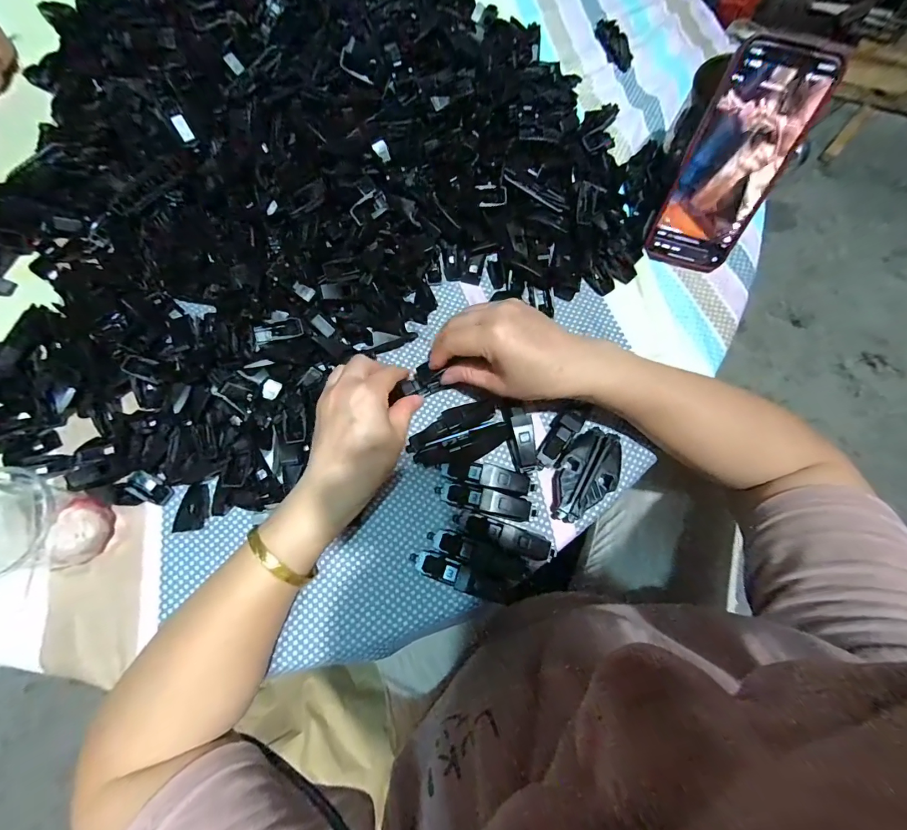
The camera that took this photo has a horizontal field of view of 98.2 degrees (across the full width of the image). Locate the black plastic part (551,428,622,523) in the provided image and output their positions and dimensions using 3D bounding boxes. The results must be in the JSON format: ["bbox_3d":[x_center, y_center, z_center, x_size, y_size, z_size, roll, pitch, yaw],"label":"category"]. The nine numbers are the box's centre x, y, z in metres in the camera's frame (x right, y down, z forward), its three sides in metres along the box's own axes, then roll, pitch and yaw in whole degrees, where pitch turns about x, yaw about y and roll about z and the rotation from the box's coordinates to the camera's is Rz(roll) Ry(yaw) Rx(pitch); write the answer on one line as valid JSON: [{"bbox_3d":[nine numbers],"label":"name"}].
[{"bbox_3d":[0.108,0.049,0.320,0.042,0.018,0.082,36,76,11],"label":"black plastic part"}]

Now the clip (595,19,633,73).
[{"bbox_3d":[0.190,-0.443,0.463,0.024,0.017,0.073,-15,73,-4],"label":"clip"}]

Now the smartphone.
[{"bbox_3d":[0.234,-0.207,0.332,0.074,0.158,0.014,19,40,6],"label":"smartphone"}]

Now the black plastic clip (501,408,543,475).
[{"bbox_3d":[0.058,0.019,0.323,0.019,0.011,0.056,-17,89,-5],"label":"black plastic clip"}]

